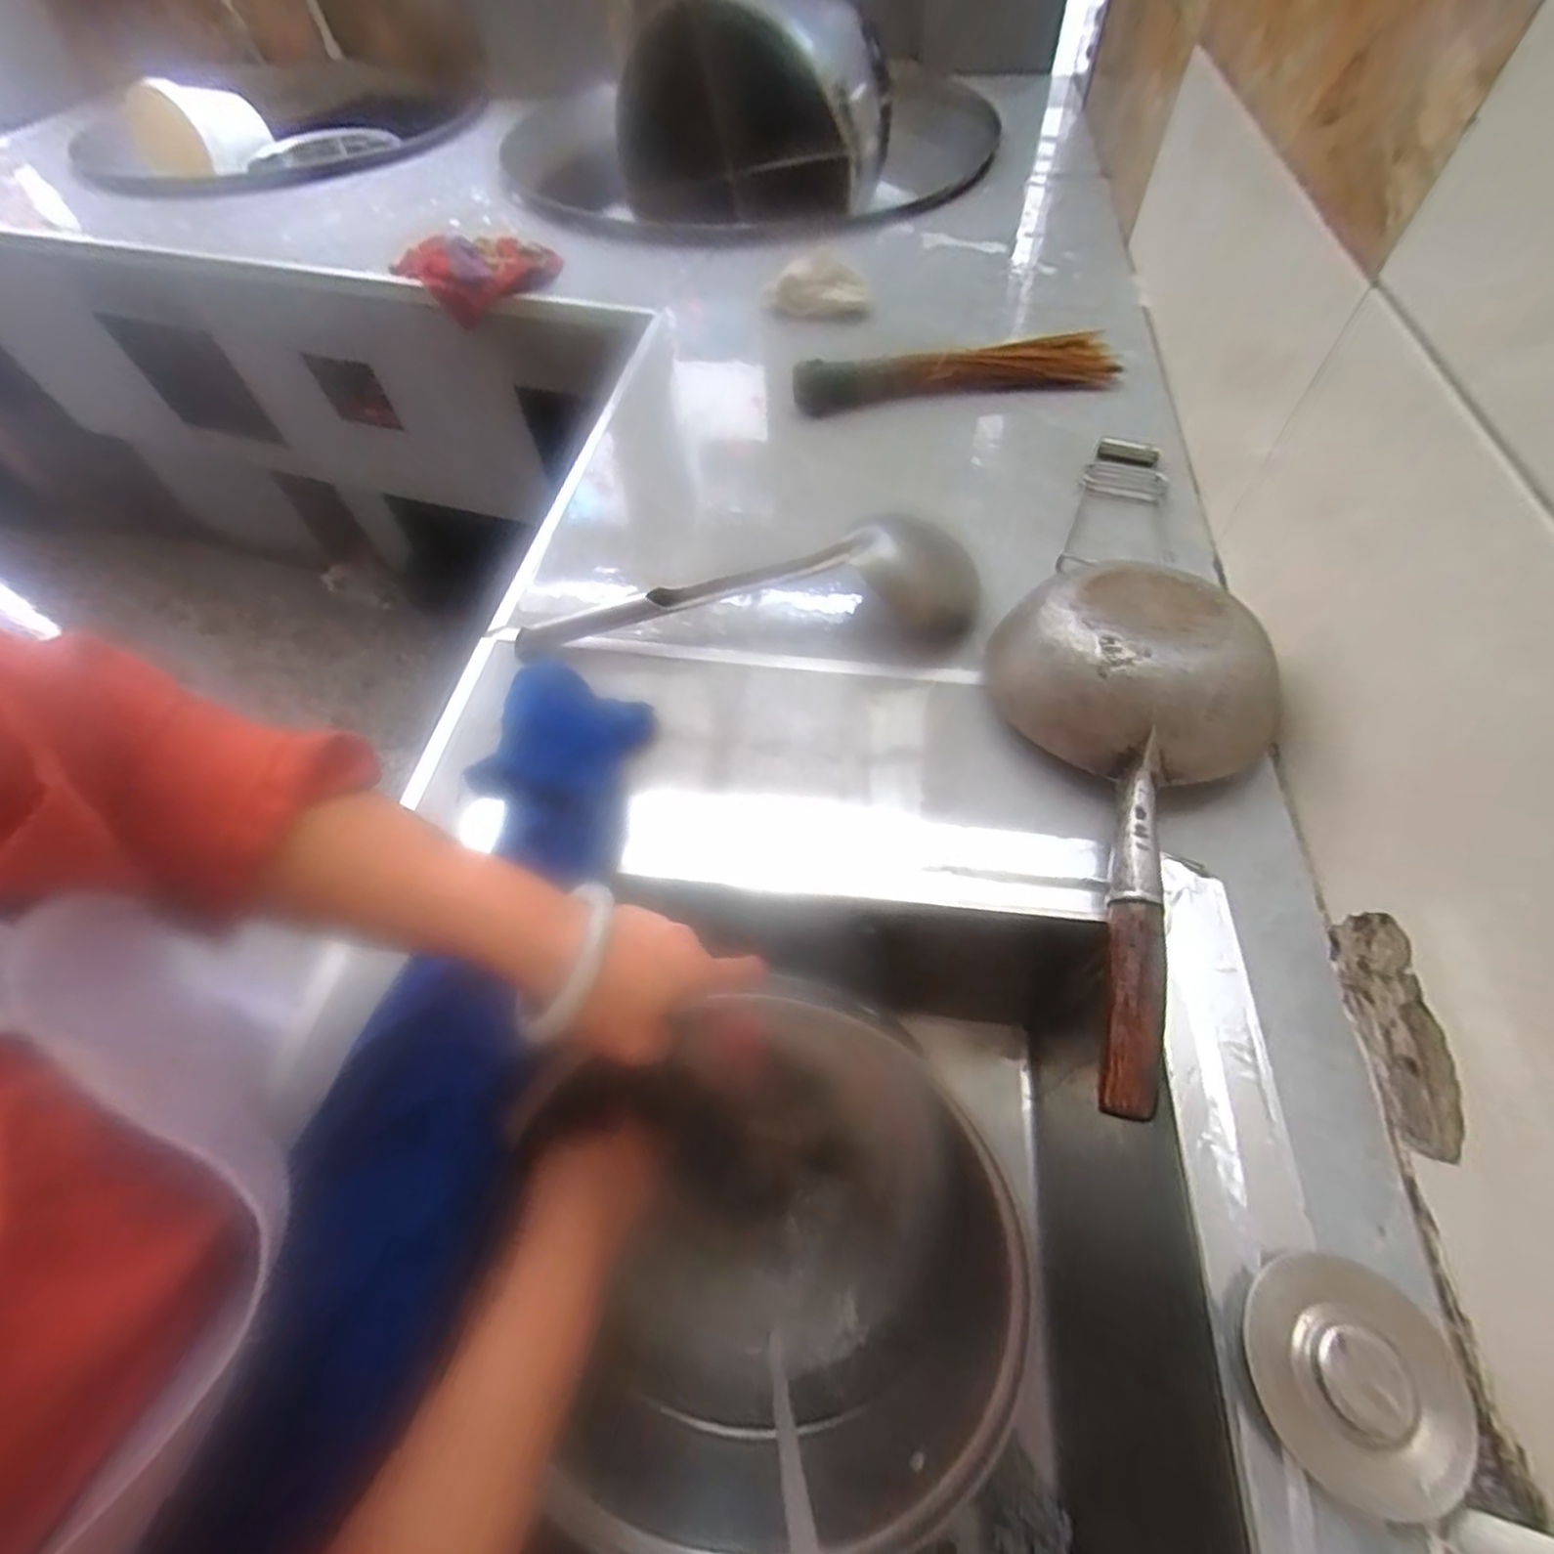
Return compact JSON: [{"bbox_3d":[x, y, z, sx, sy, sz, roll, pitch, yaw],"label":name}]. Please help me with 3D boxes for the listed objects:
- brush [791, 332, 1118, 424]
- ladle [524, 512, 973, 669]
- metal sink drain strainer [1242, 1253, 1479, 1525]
[{"bbox_3d":[0.191,-0.434,0.732,0.339,0.031,0.065,-7,58,-2],"label":"brush"},{"bbox_3d":[-0.028,-0.141,0.526,0.358,0.071,0.099,-3,57,1],"label":"ladle"},{"bbox_3d":[0.245,0.255,0.288,0.075,0.008,0.081,5,60,26],"label":"metal sink drain strainer"}]

